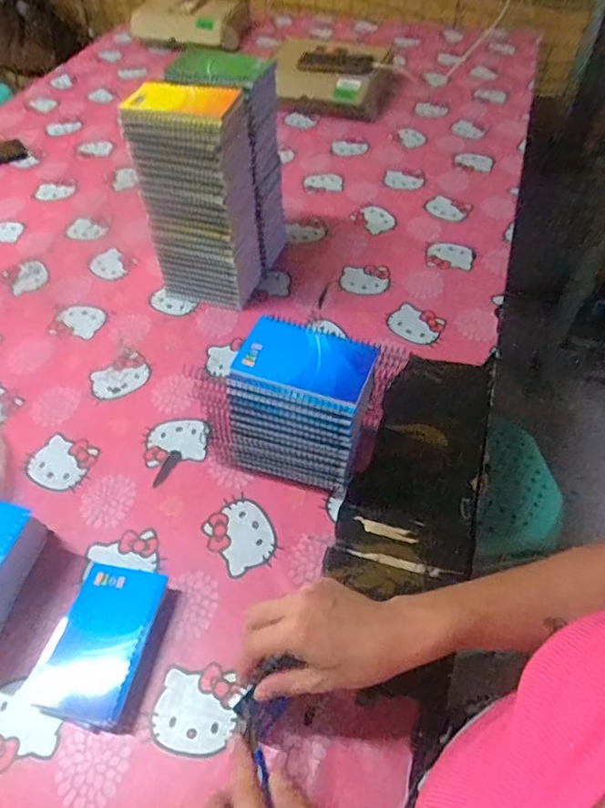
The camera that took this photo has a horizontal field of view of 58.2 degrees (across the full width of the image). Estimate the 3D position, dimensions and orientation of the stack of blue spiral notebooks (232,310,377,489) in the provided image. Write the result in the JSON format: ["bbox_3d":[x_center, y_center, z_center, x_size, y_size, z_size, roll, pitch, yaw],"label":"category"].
[{"bbox_3d":[0.002,0.010,0.600,0.148,0.170,0.097,12,53,13],"label":"stack of blue spiral notebooks"}]

